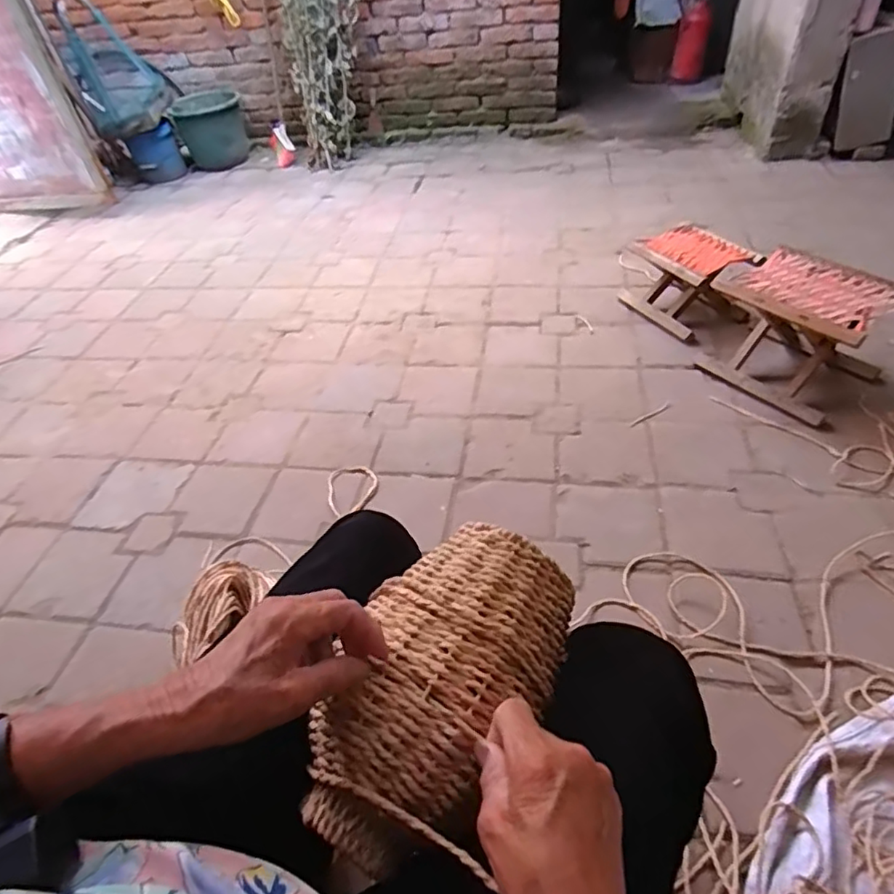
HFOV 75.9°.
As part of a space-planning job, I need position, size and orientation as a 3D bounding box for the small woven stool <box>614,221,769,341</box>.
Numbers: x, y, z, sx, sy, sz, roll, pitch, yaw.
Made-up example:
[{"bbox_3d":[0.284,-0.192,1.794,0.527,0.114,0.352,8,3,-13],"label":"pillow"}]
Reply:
[{"bbox_3d":[0.654,-0.453,1.569,0.223,0.186,0.282,-22,46,-14],"label":"small woven stool"}]

